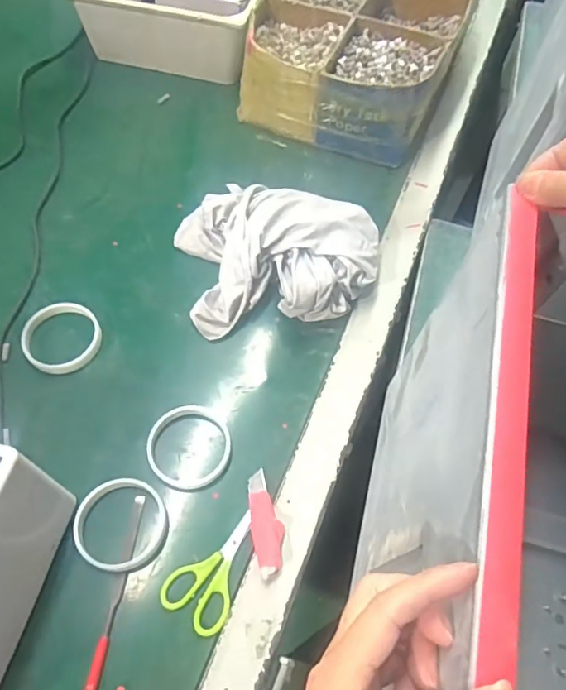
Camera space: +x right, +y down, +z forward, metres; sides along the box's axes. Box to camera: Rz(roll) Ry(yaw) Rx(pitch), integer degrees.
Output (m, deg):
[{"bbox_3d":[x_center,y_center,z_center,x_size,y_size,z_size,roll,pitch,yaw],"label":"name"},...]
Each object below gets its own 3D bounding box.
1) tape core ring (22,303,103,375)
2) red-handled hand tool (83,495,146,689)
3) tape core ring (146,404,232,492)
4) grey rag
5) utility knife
[{"bbox_3d":[-0.250,-0.011,0.604,0.086,0.011,0.083,1,61,-2],"label":"tape core ring"},{"bbox_3d":[-0.153,0.229,0.486,0.013,0.007,0.184,8,61,2],"label":"red-handled hand tool"},{"bbox_3d":[-0.096,0.102,0.548,0.082,0.011,0.089,1,61,-2],"label":"tape core ring"},{"bbox_3d":[-0.007,-0.114,0.638,0.235,0.076,0.185,-5,61,-5],"label":"grey rag"},{"bbox_3d":[-0.017,0.168,0.513,0.029,0.018,0.098,-9,61,-7],"label":"utility knife"}]

